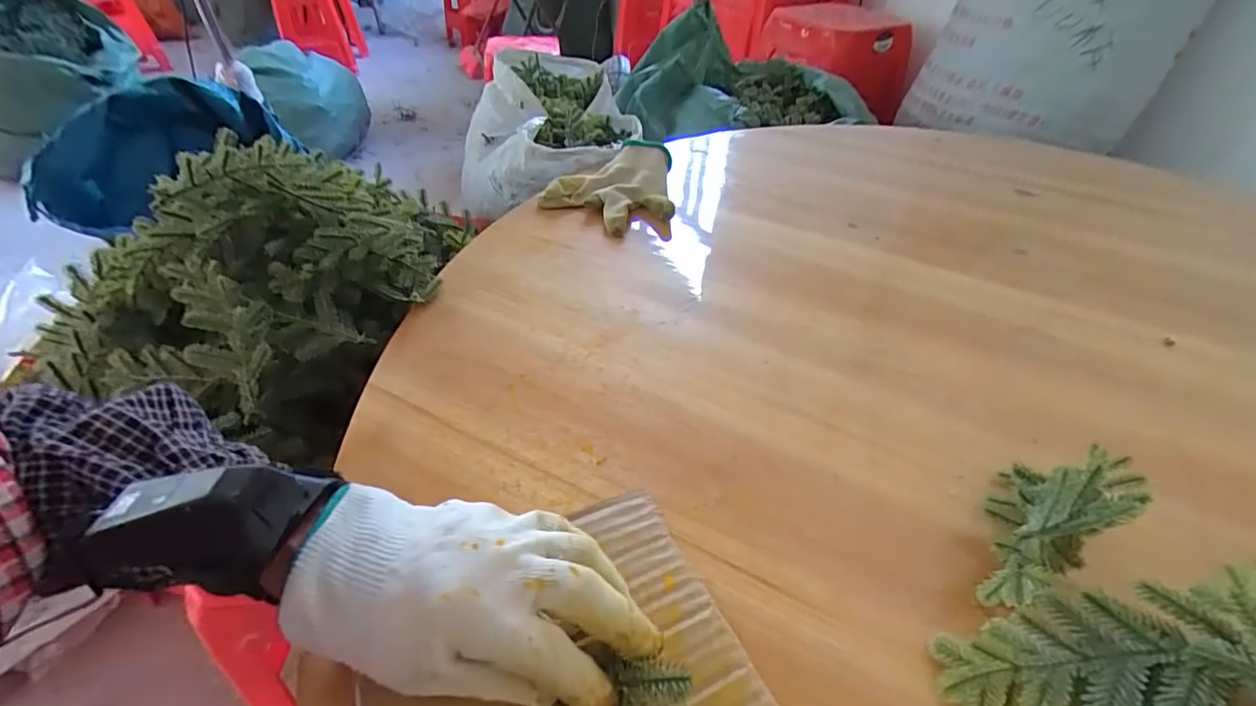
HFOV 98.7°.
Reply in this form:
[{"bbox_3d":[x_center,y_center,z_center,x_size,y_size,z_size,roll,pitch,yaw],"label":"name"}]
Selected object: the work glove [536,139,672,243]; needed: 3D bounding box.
[{"bbox_3d":[-0.023,-0.191,0.612,0.147,0.043,0.162,3,41,0],"label":"work glove"}]

